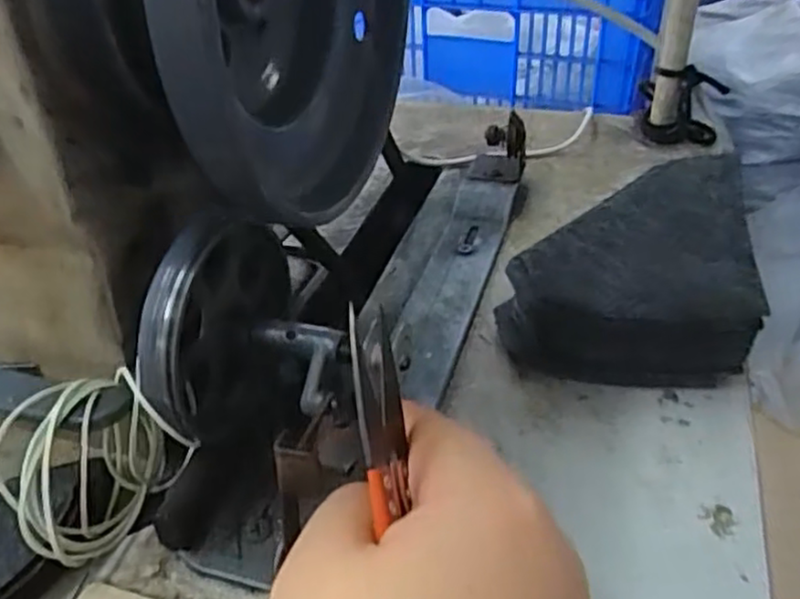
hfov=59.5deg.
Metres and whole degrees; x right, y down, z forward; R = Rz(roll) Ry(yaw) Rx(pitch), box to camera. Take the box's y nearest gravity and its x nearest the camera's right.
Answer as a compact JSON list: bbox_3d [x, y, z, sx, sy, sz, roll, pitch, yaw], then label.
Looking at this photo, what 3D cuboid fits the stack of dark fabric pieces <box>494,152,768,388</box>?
[{"bbox_3d":[0.102,-0.016,0.314,0.102,0.041,0.133,7,39,15],"label":"stack of dark fabric pieces"}]

